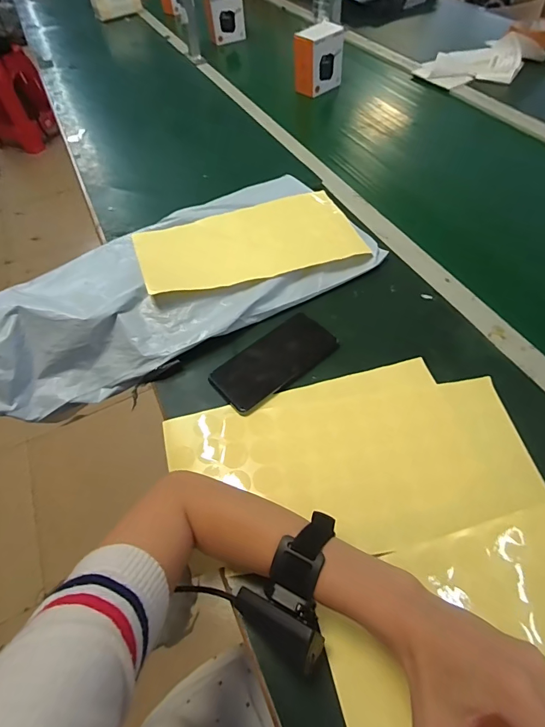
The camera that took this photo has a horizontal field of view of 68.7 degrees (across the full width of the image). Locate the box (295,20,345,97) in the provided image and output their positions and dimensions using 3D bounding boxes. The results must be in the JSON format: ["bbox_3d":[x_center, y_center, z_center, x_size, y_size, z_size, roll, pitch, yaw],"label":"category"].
[{"bbox_3d":[0.104,-0.716,0.944,0.102,0.119,0.073,-36,58,-20],"label":"box"}]

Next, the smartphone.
[{"bbox_3d":[0.001,-0.004,0.487,0.150,0.011,0.075,-37,68,-17],"label":"smartphone"}]

